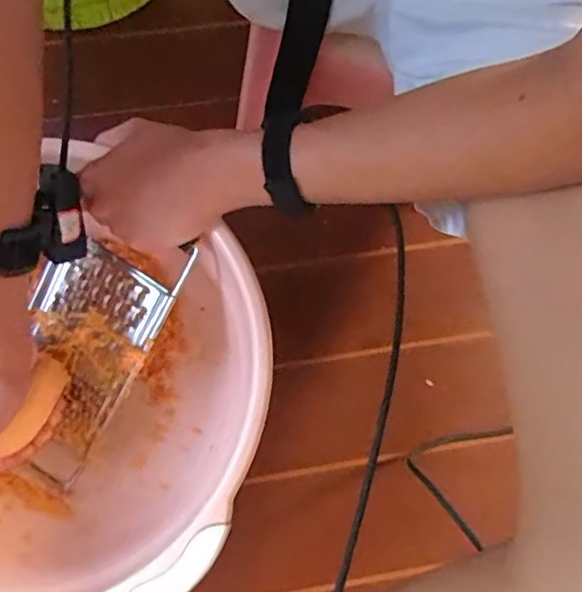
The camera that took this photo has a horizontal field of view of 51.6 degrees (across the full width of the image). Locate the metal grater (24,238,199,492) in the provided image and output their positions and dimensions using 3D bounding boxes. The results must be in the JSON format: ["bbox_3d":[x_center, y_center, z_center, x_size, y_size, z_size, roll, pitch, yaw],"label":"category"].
[{"bbox_3d":[-0.183,0.049,0.515,0.110,0.009,0.239,32,105,8],"label":"metal grater"}]

